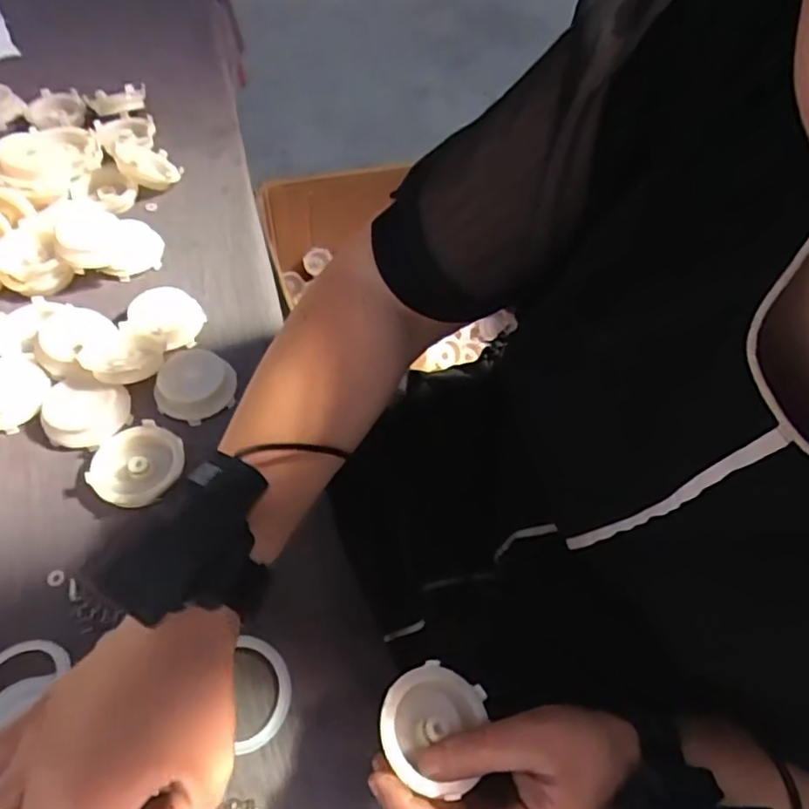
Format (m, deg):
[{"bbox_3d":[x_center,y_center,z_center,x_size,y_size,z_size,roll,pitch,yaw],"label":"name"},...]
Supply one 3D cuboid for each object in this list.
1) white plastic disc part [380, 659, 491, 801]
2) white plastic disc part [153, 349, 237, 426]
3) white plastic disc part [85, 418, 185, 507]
[{"bbox_3d":[0.013,0.153,0.287,0.048,0.016,0.050,2,57,-3],"label":"white plastic disc part"},{"bbox_3d":[-0.141,-0.013,0.406,0.045,0.019,0.049,2,57,-3],"label":"white plastic disc part"},{"bbox_3d":[-0.167,0.039,0.377,0.054,0.018,0.051,2,57,-3],"label":"white plastic disc part"}]

